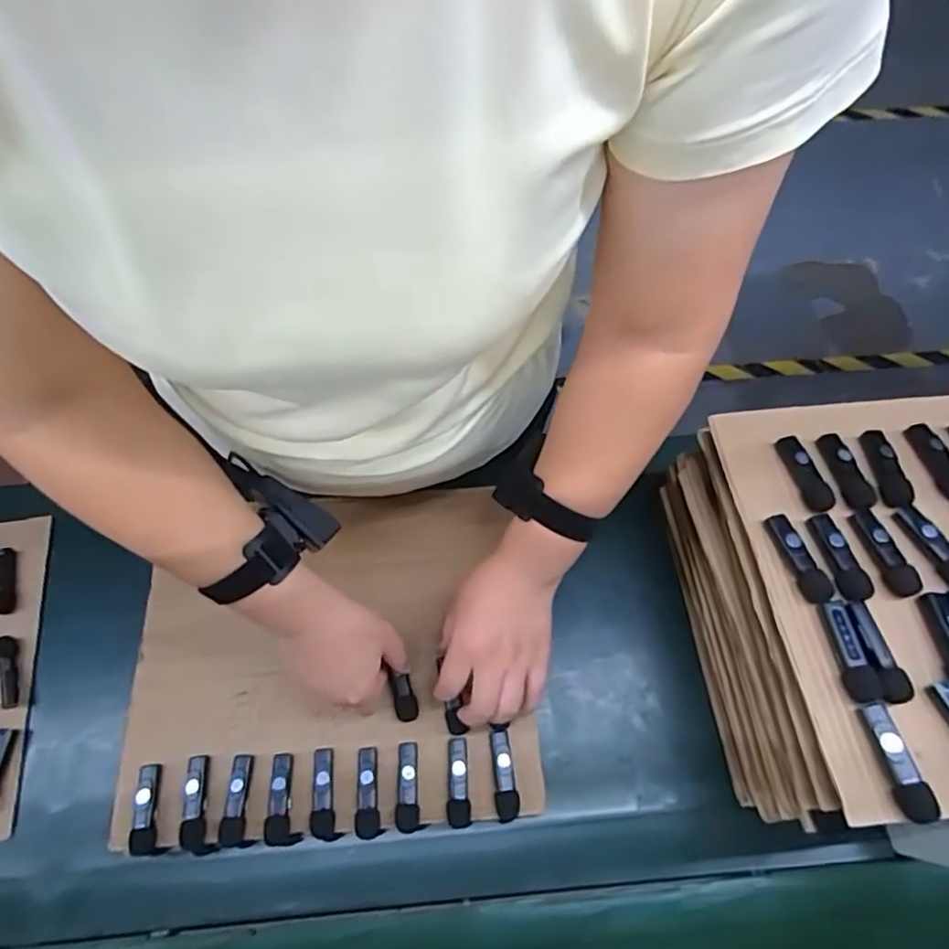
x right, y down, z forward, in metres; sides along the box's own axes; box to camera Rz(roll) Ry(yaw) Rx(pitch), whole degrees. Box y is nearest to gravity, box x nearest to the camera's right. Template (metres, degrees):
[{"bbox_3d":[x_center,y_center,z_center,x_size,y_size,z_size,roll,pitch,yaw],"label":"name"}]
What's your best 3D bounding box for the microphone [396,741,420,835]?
[{"bbox_3d":[-0.055,0.254,0.498,0.018,0.009,0.065,-3,68,-2],"label":"microphone"}]

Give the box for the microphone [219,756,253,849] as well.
[{"bbox_3d":[-0.192,0.263,0.493,0.019,0.009,0.065,0,67,0],"label":"microphone"}]

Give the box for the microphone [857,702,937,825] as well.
[{"bbox_3d":[0.256,0.173,0.370,0.017,0.019,0.063,-5,68,-3],"label":"microphone"}]

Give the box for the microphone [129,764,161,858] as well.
[{"bbox_3d":[-0.263,0.267,0.486,0.018,0.013,0.065,-8,68,-4],"label":"microphone"}]

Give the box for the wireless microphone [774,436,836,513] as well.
[{"bbox_3d":[0.253,-0.001,0.469,0.017,0.015,0.065,-12,68,-5],"label":"wireless microphone"}]

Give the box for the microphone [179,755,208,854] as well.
[{"bbox_3d":[-0.226,0.265,0.493,0.020,0.011,0.068,-8,68,-4],"label":"microphone"}]

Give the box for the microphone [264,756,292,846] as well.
[{"bbox_3d":[-0.157,0.261,0.490,0.018,0.011,0.065,-4,68,-2],"label":"microphone"}]

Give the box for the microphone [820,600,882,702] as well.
[{"bbox_3d":[0.246,0.116,0.402,0.017,0.013,0.064,-8,68,-4],"label":"microphone"}]

